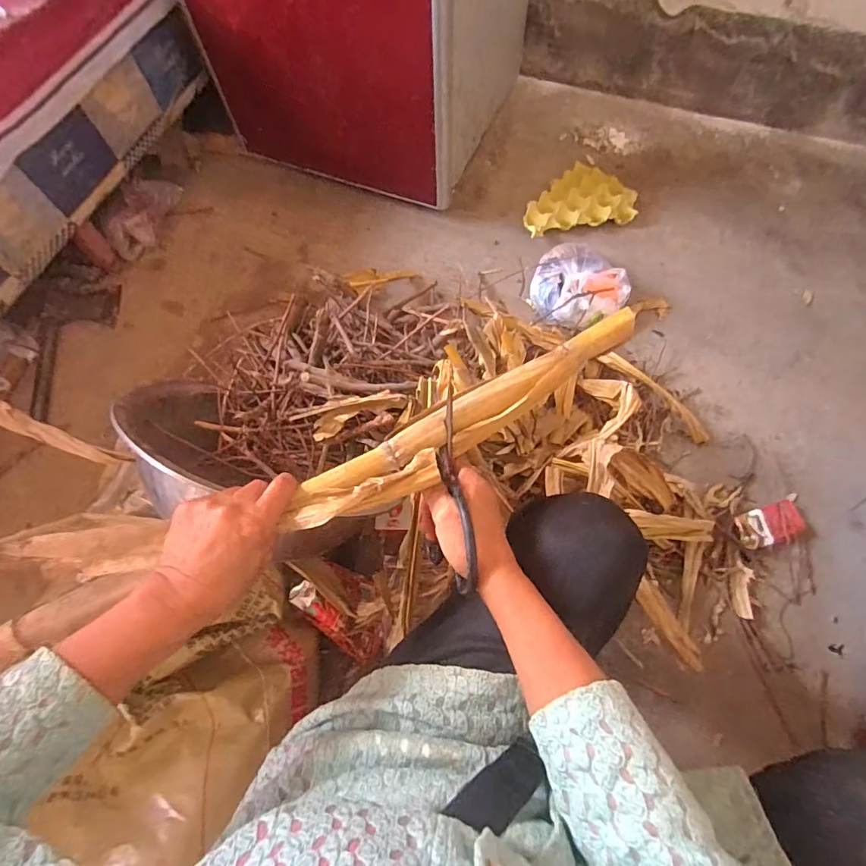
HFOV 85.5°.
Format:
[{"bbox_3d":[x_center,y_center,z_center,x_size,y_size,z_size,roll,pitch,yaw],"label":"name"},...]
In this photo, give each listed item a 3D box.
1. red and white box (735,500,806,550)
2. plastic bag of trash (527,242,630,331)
[{"bbox_3d":[0.595,0.164,0.832,0.124,0.027,0.059,-17,68,-5],"label":"red and white box"},{"bbox_3d":[0.304,-0.314,0.996,0.185,0.080,0.182,-31,70,-11],"label":"plastic bag of trash"}]

